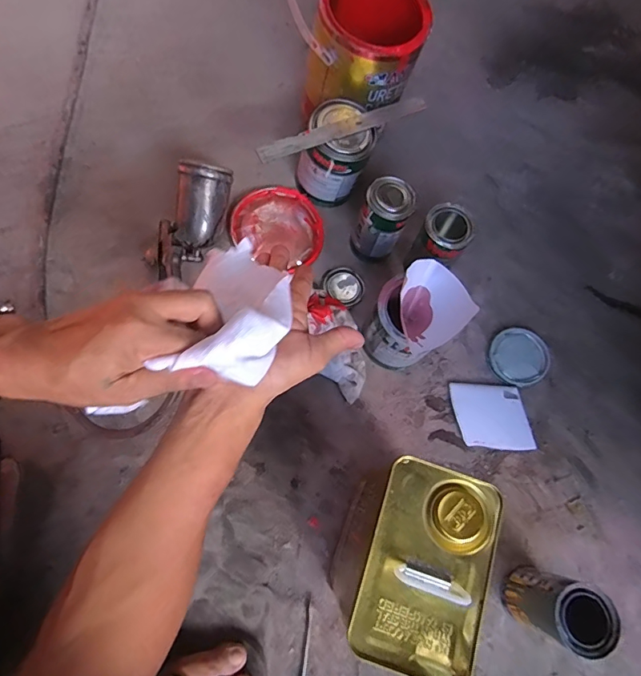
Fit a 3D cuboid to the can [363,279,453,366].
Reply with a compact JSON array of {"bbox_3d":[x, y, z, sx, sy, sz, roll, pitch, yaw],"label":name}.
[{"bbox_3d":[0.130,-0.025,0.633,0.115,0.172,0.105,1,73,-2],"label":"can"}]

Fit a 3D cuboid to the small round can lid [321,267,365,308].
[{"bbox_3d":[0.040,-0.085,0.728,0.062,0.011,0.067,1,73,-2],"label":"small round can lid"}]

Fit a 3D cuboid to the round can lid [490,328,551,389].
[{"bbox_3d":[0.314,0.030,0.709,0.091,0.012,0.089,1,73,-2],"label":"round can lid"}]

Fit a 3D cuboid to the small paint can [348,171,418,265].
[{"bbox_3d":[0.094,-0.179,0.693,0.076,0.133,0.071,1,73,-2],"label":"small paint can"}]

